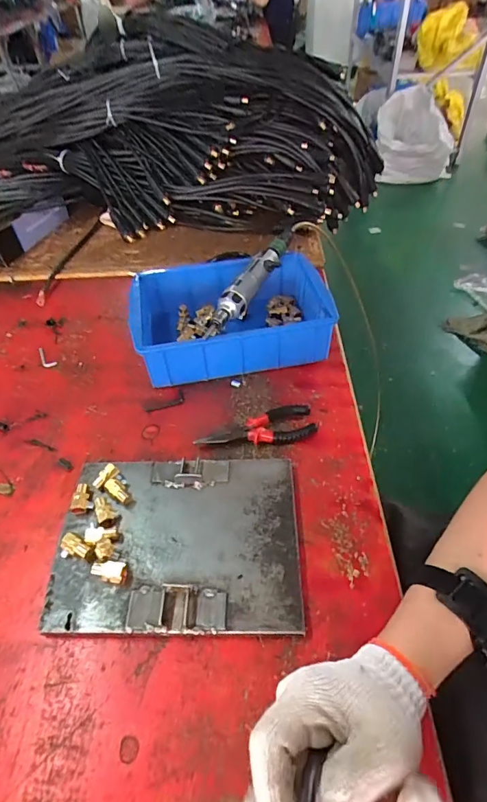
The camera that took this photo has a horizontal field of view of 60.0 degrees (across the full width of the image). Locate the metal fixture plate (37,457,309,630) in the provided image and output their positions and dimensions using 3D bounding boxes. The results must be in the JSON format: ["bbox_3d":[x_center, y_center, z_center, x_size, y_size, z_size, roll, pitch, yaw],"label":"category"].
[{"bbox_3d":[-0.069,0.146,0.458,0.249,0.022,0.188,-1,48,2],"label":"metal fixture plate"}]

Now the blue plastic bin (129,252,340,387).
[{"bbox_3d":[-0.018,-0.130,0.661,0.284,0.086,0.191,-10,48,-6],"label":"blue plastic bin"}]

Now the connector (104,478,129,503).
[{"bbox_3d":[-0.145,0.104,0.486,0.033,0.014,0.014,33,57,29],"label":"connector"}]

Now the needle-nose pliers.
[{"bbox_3d":[0.018,0.033,0.555,0.150,0.019,0.053,-4,48,0],"label":"needle-nose pliers"}]

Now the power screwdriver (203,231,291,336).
[{"bbox_3d":[0.020,-0.188,0.644,0.043,0.038,0.261,23,53,22],"label":"power screwdriver"}]

